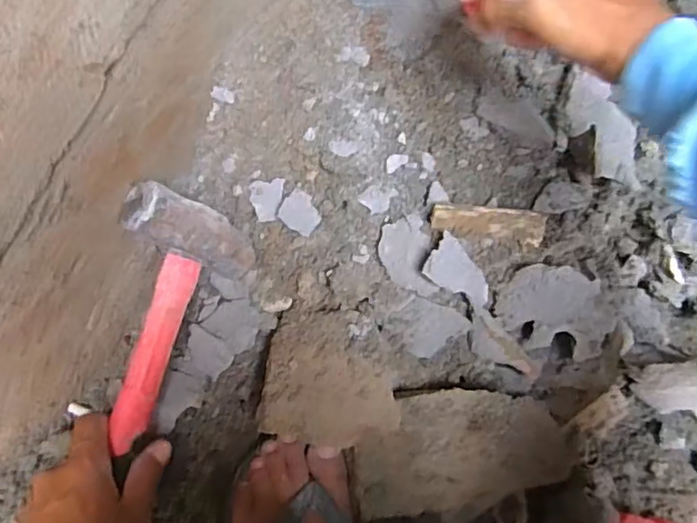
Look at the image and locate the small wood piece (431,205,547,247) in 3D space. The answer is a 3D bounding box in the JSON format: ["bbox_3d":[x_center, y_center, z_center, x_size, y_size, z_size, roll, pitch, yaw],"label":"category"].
[{"bbox_3d":[0.120,-0.033,0.509,0.094,0.007,0.029,9,113,-1],"label":"small wood piece"}]

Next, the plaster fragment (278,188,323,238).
[{"bbox_3d":[-0.040,-0.041,0.504,0.033,0.005,0.030,38,87,8],"label":"plaster fragment"}]

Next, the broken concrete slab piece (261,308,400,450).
[{"bbox_3d":[-0.012,0.095,0.484,0.105,0.025,0.106,4,65,5],"label":"broken concrete slab piece"}]

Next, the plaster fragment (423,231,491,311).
[{"bbox_3d":[0.094,0.007,0.497,0.064,0.007,0.048,33,58,-16],"label":"plaster fragment"}]

